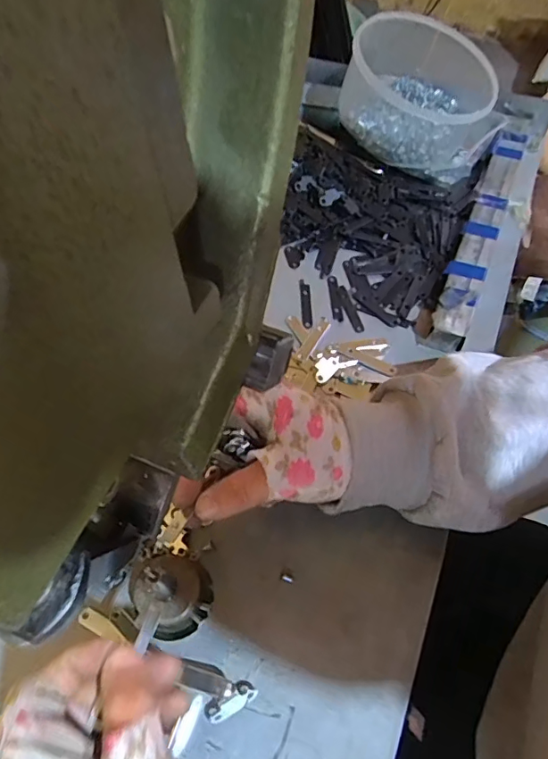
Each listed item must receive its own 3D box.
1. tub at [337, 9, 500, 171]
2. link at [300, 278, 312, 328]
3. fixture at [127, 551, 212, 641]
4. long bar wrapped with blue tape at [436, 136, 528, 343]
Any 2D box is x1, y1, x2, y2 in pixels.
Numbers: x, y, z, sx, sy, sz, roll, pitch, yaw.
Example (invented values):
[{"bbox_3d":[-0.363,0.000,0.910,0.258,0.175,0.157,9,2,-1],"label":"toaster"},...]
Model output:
[{"bbox_3d":[0.156,-0.301,0.541,0.150,0.092,0.158,0,58,0],"label":"tub"},{"bbox_3d":[0.028,-0.069,0.451,0.009,0.004,0.055,0,58,-1],"label":"link"},{"bbox_3d":[-0.064,0.130,0.316,0.043,0.019,0.049,-33,64,-20],"label":"fixture"},{"bbox_3d":[0.199,-0.150,0.486,0.031,0.021,0.296,21,60,12],"label":"long bar wrapped with blue tape"}]

